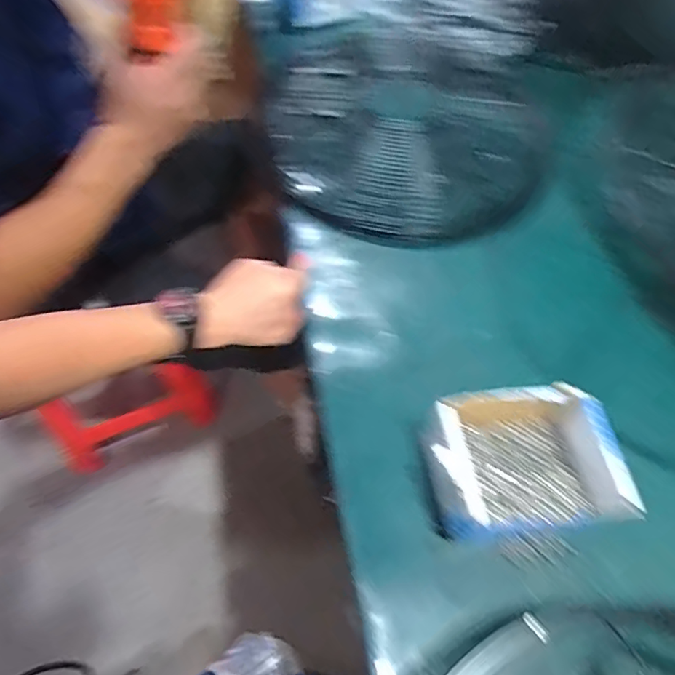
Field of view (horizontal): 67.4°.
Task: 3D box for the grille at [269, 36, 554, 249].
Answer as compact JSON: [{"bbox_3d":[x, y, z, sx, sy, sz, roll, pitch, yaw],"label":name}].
[{"bbox_3d":[0.108,-0.286,0.718,0.379,0.074,0.370,1,57,-2],"label":"grille"}]

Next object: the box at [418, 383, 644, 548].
[{"bbox_3d":[0.160,0.112,0.442,0.148,0.064,0.120,-5,58,-5],"label":"box"}]

